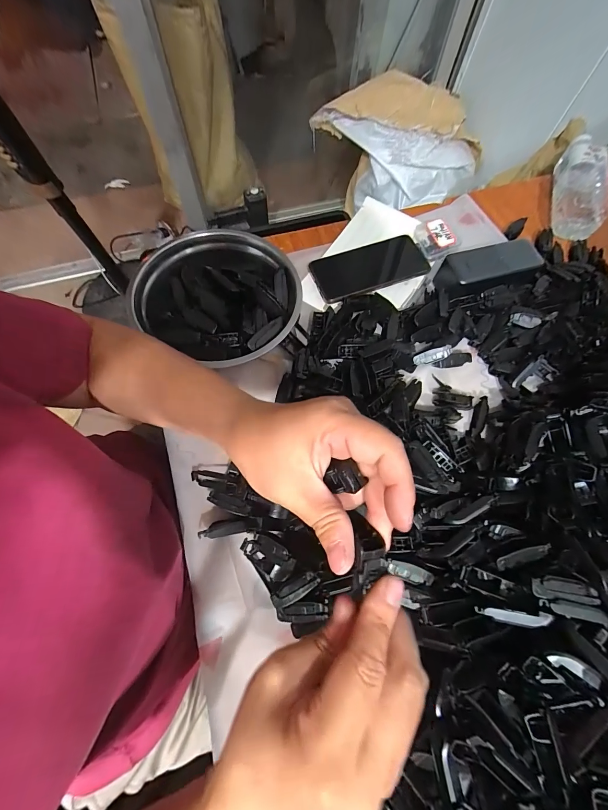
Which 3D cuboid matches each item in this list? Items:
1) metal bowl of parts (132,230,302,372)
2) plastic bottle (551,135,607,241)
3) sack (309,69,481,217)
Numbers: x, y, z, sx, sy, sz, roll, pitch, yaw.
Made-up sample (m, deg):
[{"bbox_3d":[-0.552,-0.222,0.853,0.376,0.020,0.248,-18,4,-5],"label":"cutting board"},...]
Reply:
[{"bbox_3d":[-0.105,-0.135,0.409,0.203,0.052,0.194,31,72,10],"label":"metal bowl of parts"},{"bbox_3d":[0.445,-0.350,0.507,0.072,0.062,0.177,20,70,6],"label":"plastic bottle"},{"bbox_3d":[0.281,-0.766,0.975,0.497,0.300,0.197,2,69,0],"label":"sack"}]

